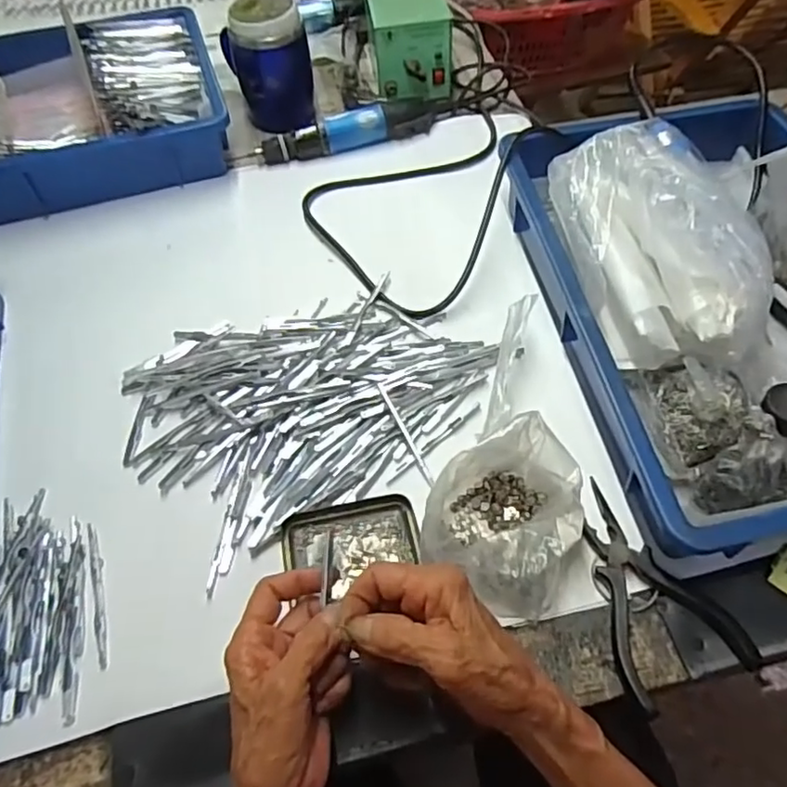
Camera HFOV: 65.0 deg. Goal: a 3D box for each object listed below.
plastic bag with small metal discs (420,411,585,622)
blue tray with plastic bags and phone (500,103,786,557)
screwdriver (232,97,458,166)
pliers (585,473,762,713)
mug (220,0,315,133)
[{"bbox_3d":[0.081,0.081,0.425,0.099,0.060,0.109,30,62,21],"label":"plastic bag with small metal discs"},{"bbox_3d":[0.275,-0.095,0.489,0.280,0.136,0.410,-9,55,-4],"label":"blue tray with plastic bags and phone"},{"bbox_3d":[-0.060,-0.305,0.712,0.255,0.035,0.033,-11,55,-5],"label":"screwdriver"},{"bbox_3d":[0.166,0.125,0.415,0.079,0.014,0.143,-16,56,-8],"label":"pliers"},{"bbox_3d":[-0.149,-0.396,0.729,0.096,0.128,0.094,-12,55,-6],"label":"mug"}]

